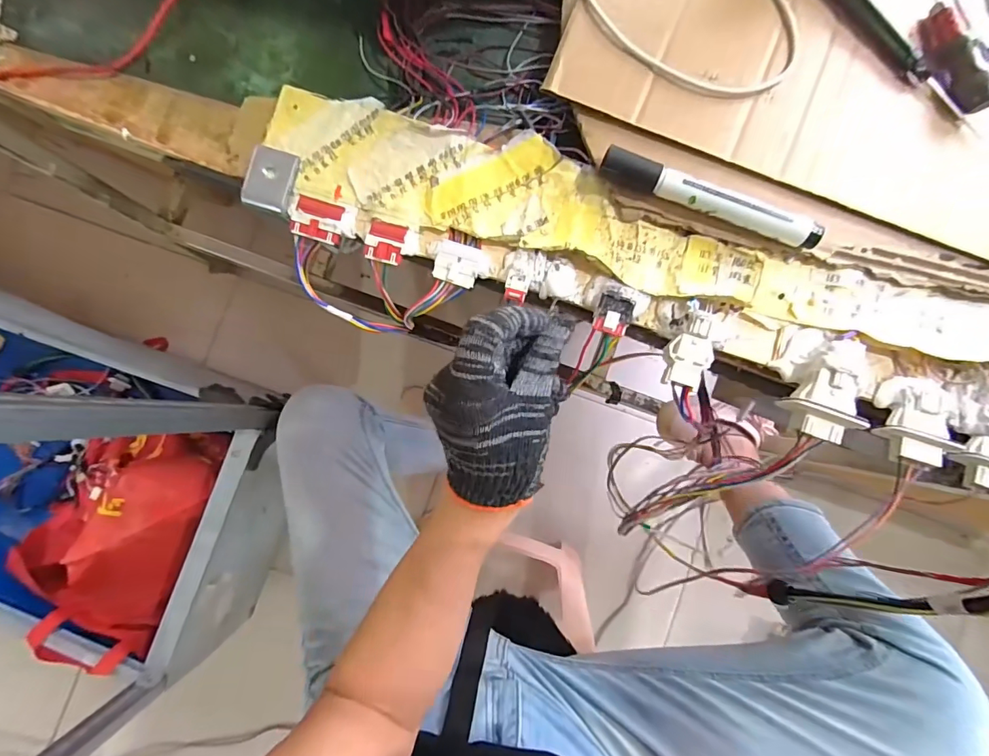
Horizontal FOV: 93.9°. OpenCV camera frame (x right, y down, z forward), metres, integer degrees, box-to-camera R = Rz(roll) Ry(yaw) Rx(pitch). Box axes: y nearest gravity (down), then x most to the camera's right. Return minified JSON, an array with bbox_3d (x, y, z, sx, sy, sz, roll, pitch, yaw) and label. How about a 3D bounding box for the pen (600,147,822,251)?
[{"bbox_3d":[0.126,-0.105,0.274,0.130,0.019,0.015,23,87,2],"label":"pen"}]

